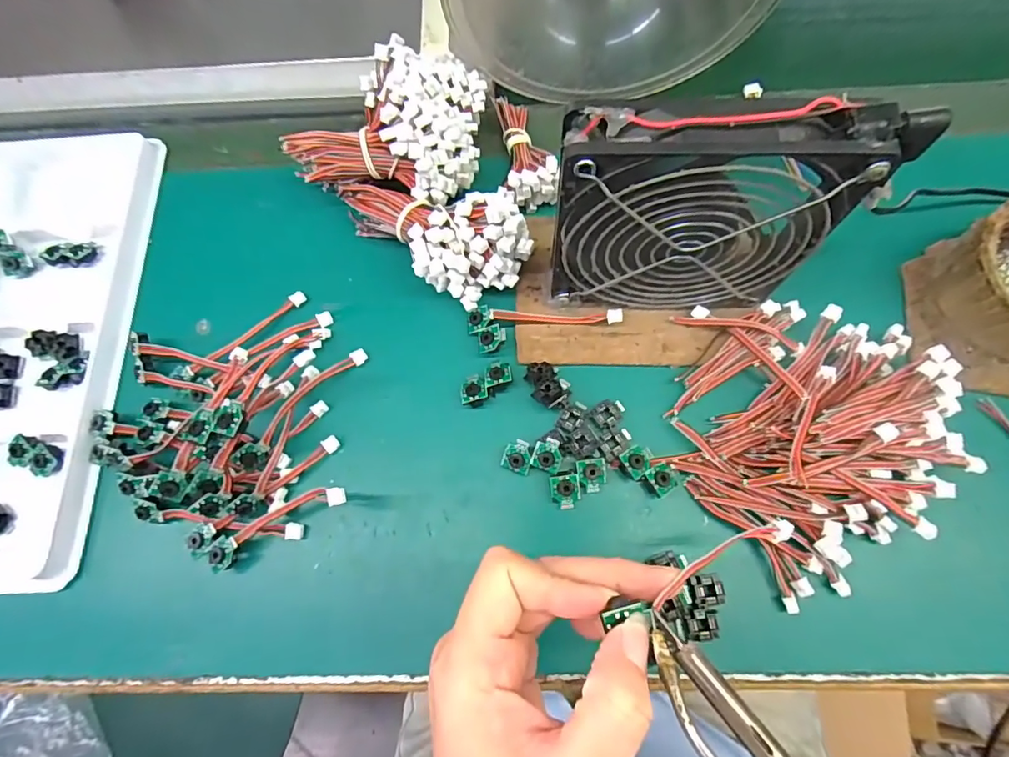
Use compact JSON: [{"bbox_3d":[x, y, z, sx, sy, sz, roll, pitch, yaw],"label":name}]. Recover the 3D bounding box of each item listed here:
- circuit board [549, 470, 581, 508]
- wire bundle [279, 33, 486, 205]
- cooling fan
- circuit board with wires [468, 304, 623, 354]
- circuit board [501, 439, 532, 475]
[{"bbox_3d":[0.032,0.058,0.259,0.015,0.004,0.019,-10,93,-3],"label":"circuit board"},{"bbox_3d":[-0.067,-0.154,0.308,0.109,0.059,0.095,6,73,4],"label":"wire bundle"},{"bbox_3d":[0.087,-0.070,0.235,0.124,0.129,0.031,0,72,2],"label":"cooling fan"},{"bbox_3d":[0.022,-0.035,0.287,0.084,0.013,0.030,-14,72,-2],"label":"circuit board with wires"},{"bbox_3d":[0.007,0.041,0.264,0.015,0.008,0.016,18,74,8],"label":"circuit board"}]

